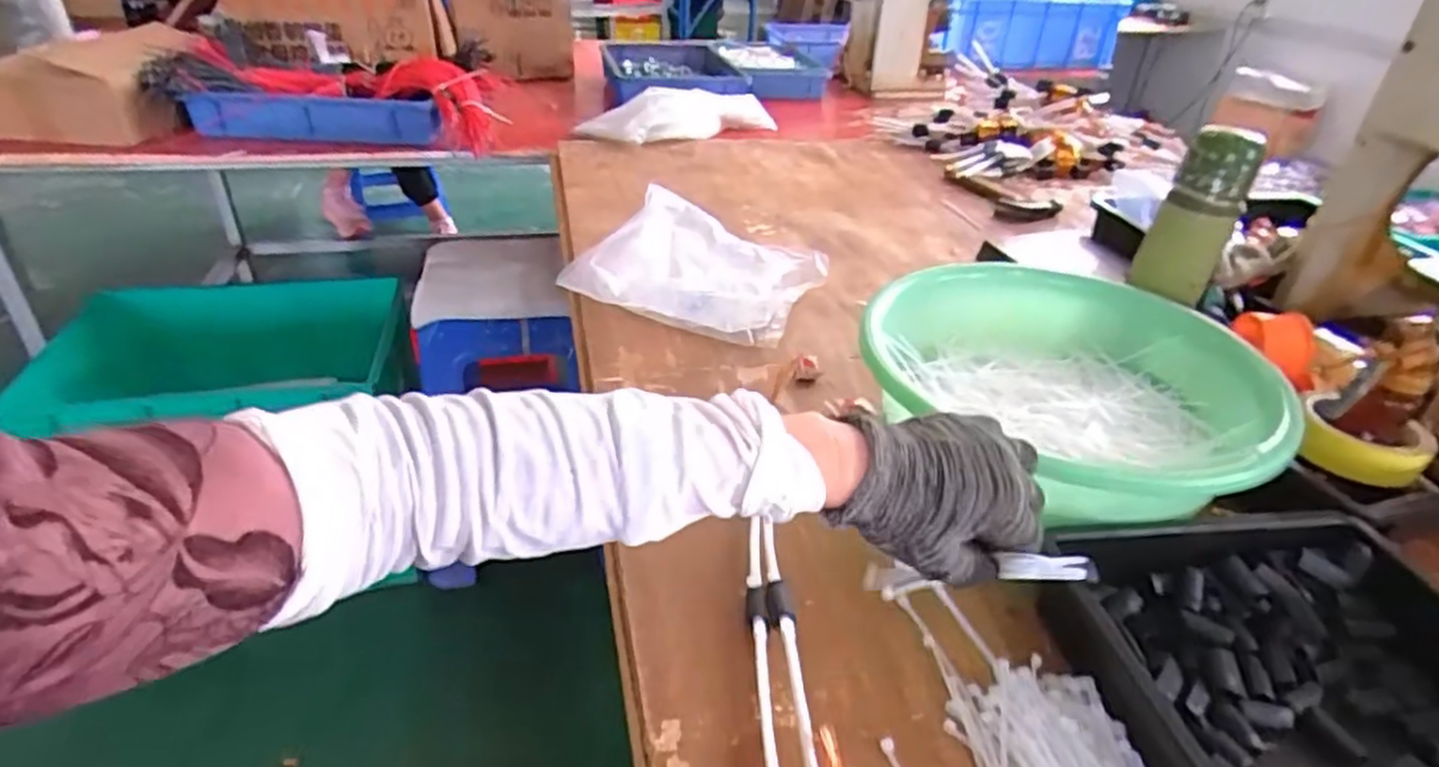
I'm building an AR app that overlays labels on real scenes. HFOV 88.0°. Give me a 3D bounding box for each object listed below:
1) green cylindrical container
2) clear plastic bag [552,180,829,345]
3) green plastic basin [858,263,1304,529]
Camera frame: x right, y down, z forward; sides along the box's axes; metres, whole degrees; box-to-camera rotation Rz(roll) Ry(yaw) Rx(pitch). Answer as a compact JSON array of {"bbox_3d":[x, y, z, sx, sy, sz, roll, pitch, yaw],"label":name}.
[{"bbox_3d":[0.443,-0.154,0.690,0.066,0.148,0.052,28,40,34],"label":"green cylindrical container"},{"bbox_3d":[-0.018,-0.140,0.852,0.256,0.085,0.193,11,34,12],"label":"clear plastic bag"},{"bbox_3d":[0.285,-0.005,0.626,0.312,0.082,0.312,2,33,-1],"label":"green plastic basin"}]

